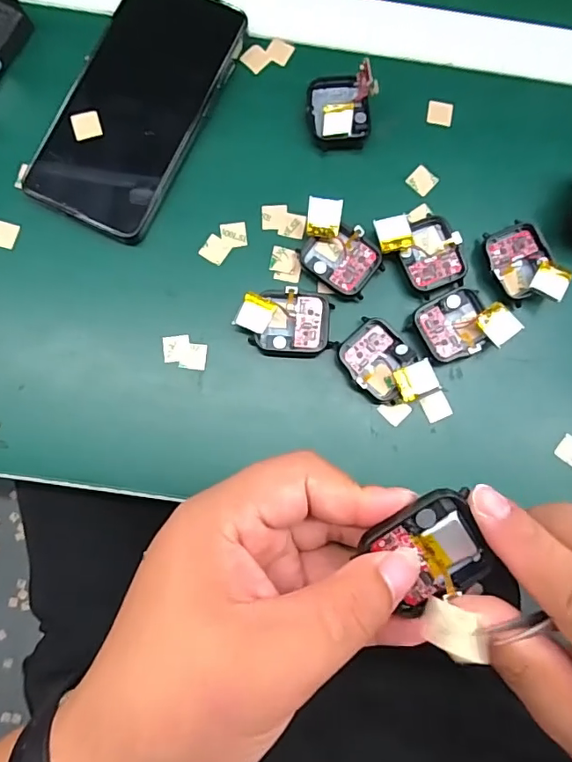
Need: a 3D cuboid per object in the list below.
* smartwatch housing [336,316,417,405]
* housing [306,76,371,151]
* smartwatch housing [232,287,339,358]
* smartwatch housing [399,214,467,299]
[{"bbox_3d":[0.054,-0.011,0.297,0.039,0.010,0.047,-39,85,-6],"label":"smartwatch housing"},{"bbox_3d":[0.033,-0.168,0.318,0.038,0.015,0.046,-1,82,-2],"label":"housing"},{"bbox_3d":[0.000,-0.035,0.299,0.056,0.014,0.039,1,82,-2],"label":"smartwatch housing"},{"bbox_3d":[0.087,-0.077,0.307,0.036,0.010,0.046,-19,84,-4],"label":"smartwatch housing"}]

